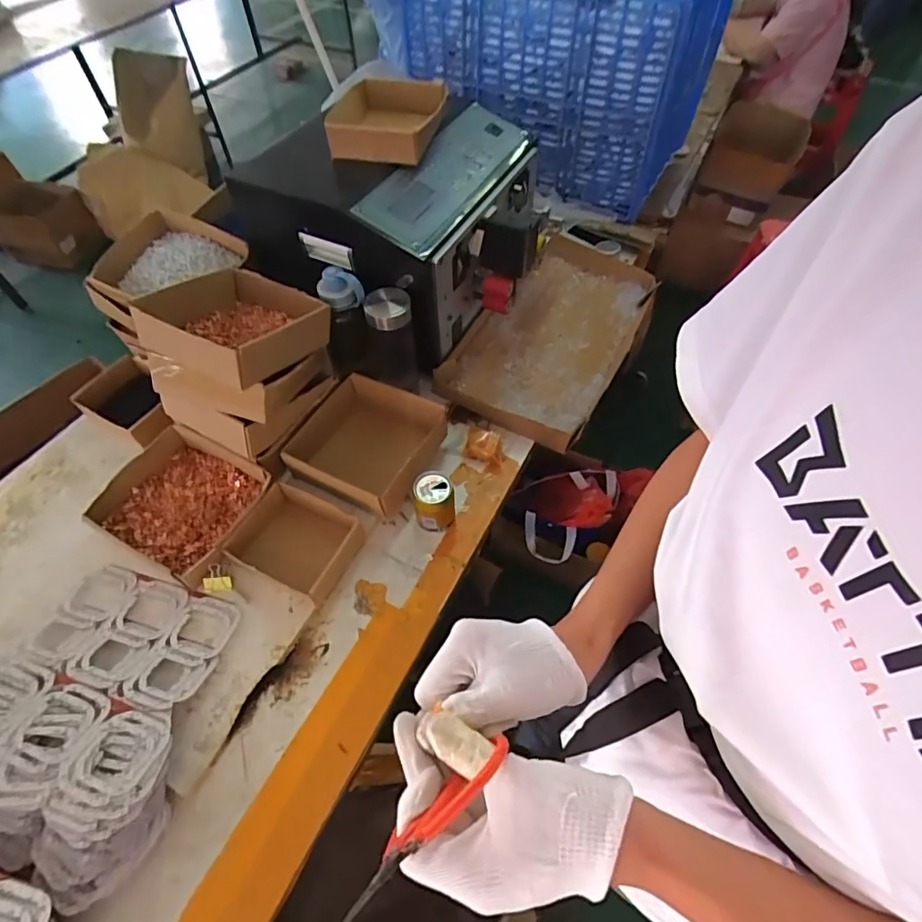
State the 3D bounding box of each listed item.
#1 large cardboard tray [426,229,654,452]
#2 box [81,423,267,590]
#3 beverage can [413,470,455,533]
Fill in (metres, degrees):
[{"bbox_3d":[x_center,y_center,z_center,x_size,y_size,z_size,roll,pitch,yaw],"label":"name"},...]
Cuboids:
[{"bbox_3d":[0.201,-0.263,1.057,0.282,0.083,0.513,26,59,18],"label":"large cardboard tray"},{"bbox_3d":[-0.434,0.067,0.820,0.225,0.055,0.200,22,58,16],"label":"box"},{"bbox_3d":[-0.043,0.065,0.825,0.059,0.085,0.067,-8,55,-4],"label":"beverage can"}]

